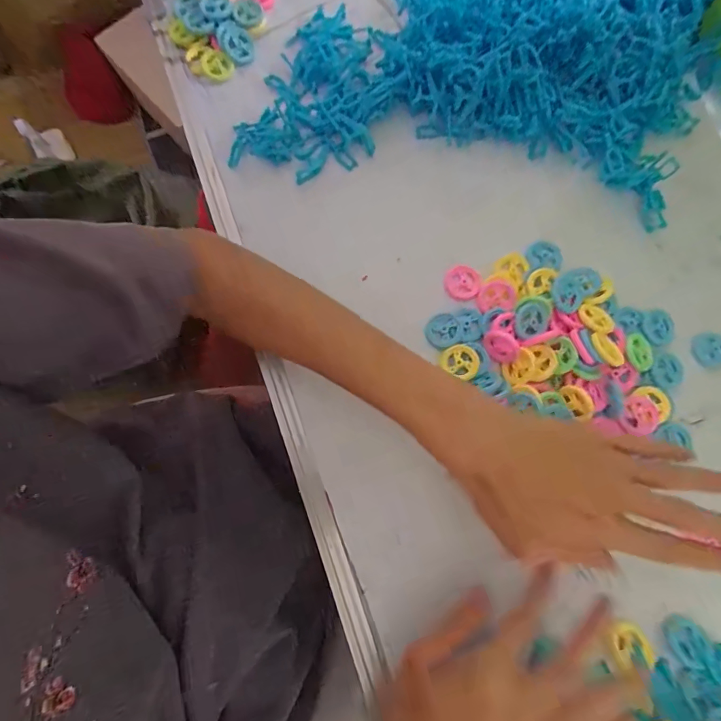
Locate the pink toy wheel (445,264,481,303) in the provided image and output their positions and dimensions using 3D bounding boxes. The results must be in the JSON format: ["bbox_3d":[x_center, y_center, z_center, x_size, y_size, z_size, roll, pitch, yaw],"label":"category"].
[{"bbox_3d":[0.087,-0.065,0.362,0.028,0.013,0.029,0,76,1],"label":"pink toy wheel"}]

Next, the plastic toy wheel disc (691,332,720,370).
[{"bbox_3d":[0.287,-0.008,0.349,0.028,0.007,0.030,0,76,1],"label":"plastic toy wheel disc"}]

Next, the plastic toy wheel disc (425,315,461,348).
[{"bbox_3d":[0.068,-0.024,0.347,0.028,0.006,0.025,-34,78,-7],"label":"plastic toy wheel disc"}]

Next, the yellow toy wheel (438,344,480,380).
[{"bbox_3d":[0.081,0.000,0.340,0.030,0.006,0.027,36,79,9],"label":"yellow toy wheel"}]

